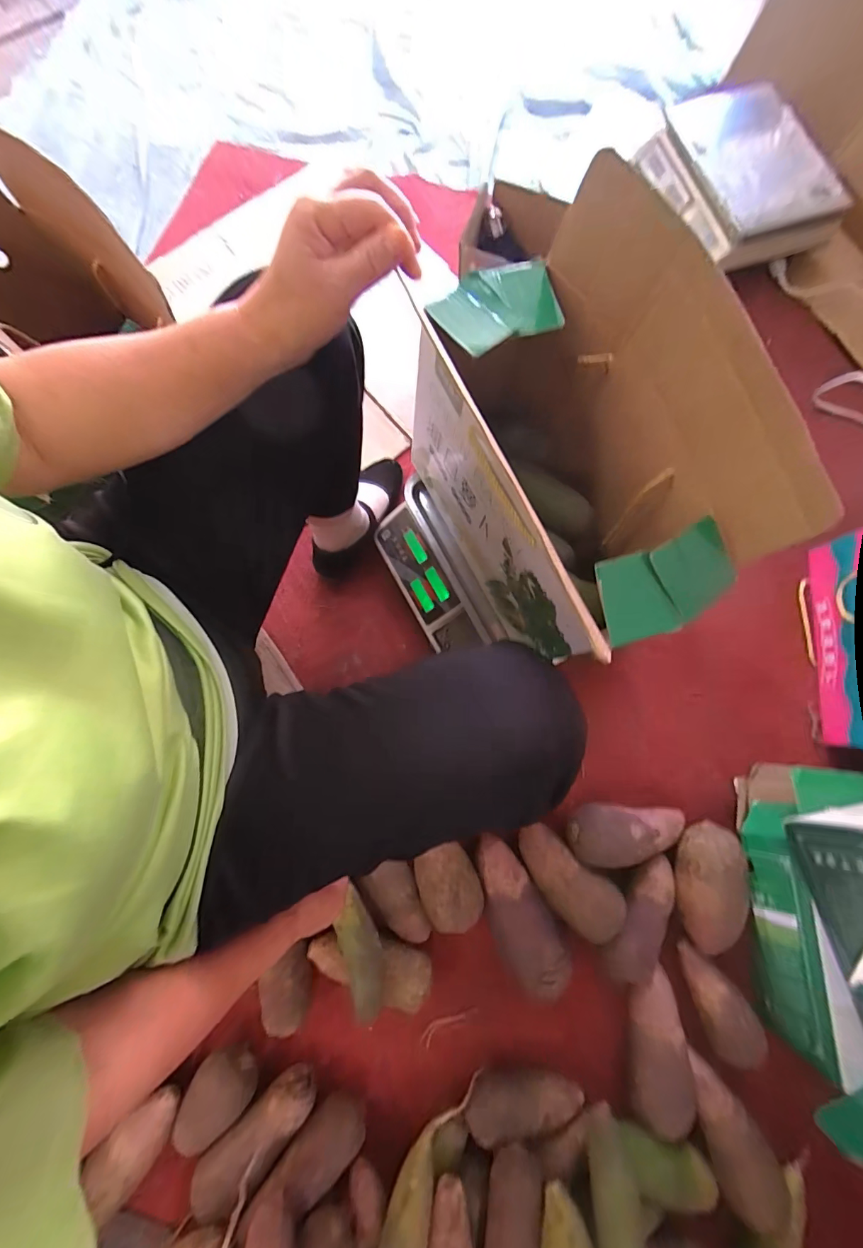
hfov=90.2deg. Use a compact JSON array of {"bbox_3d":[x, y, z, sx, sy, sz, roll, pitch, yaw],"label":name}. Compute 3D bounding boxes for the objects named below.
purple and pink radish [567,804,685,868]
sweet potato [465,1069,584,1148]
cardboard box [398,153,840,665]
[{"bbox_3d":[0.288,0.308,0.626,0.178,0.063,0.081,2,78,0],"label":"purple and pink radish"},{"bbox_3d":[0.121,0.626,0.565,0.153,0.056,0.062,-5,78,-1],"label":"sweet potato"},{"bbox_3d":[0.141,-0.170,0.436,0.207,0.272,0.347,-33,80,-7],"label":"cardboard box"}]

